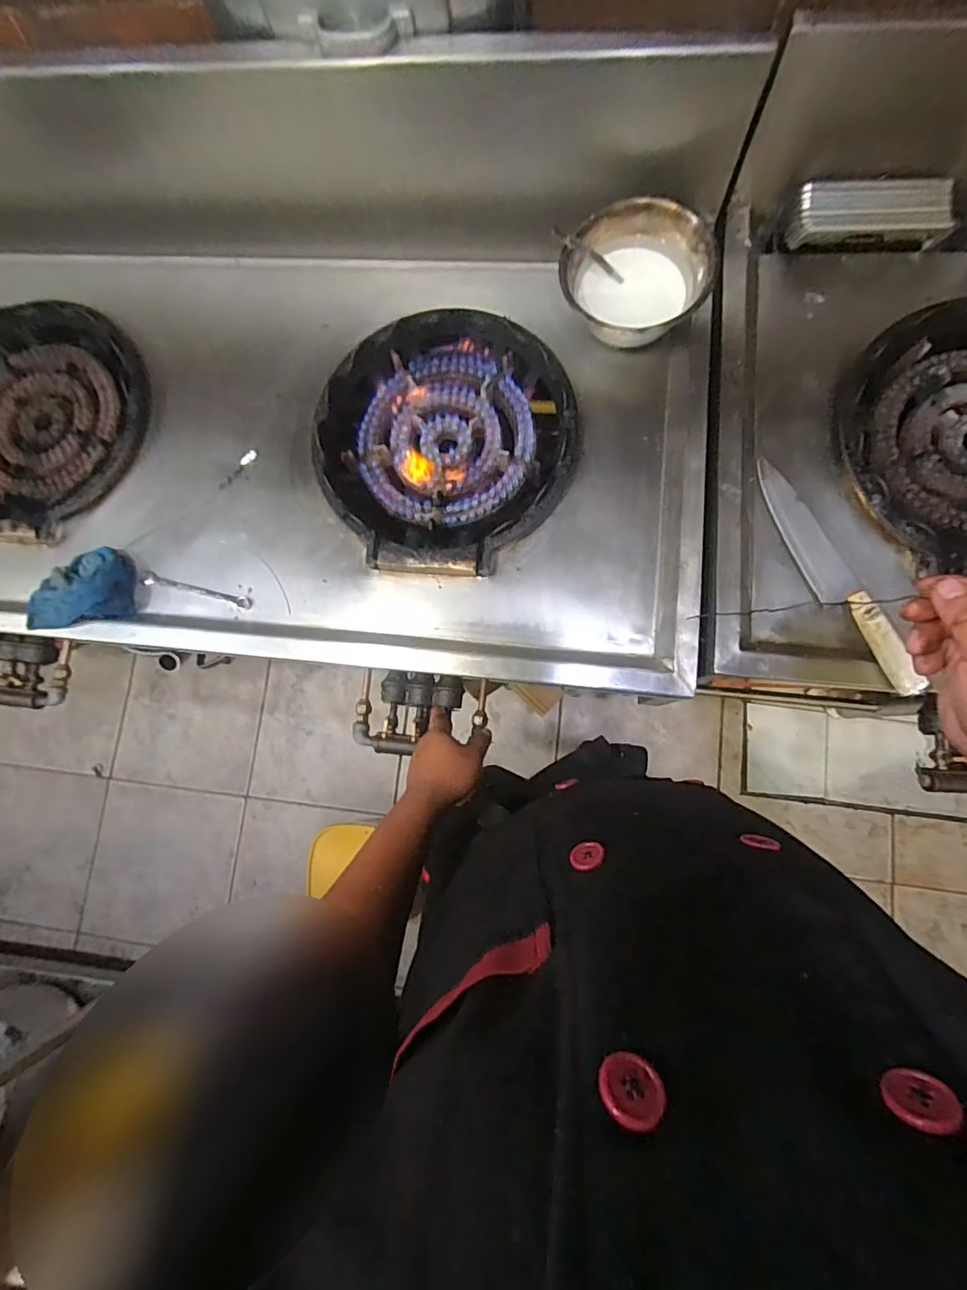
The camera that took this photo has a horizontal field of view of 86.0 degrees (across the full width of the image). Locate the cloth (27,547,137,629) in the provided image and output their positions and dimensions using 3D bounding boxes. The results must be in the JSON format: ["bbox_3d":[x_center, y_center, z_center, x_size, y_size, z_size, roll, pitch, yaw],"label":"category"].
[{"bbox_3d":[-0.514,-0.070,0.656,0.131,0.052,0.097,-15,82,4],"label":"cloth"}]

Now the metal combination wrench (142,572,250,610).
[{"bbox_3d":[-0.371,-0.071,0.665,0.155,0.009,0.017,14,85,7],"label":"metal combination wrench"}]

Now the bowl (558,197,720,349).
[{"bbox_3d":[0.185,-0.436,0.632,0.180,0.079,0.153,0,83,6],"label":"bowl"}]

